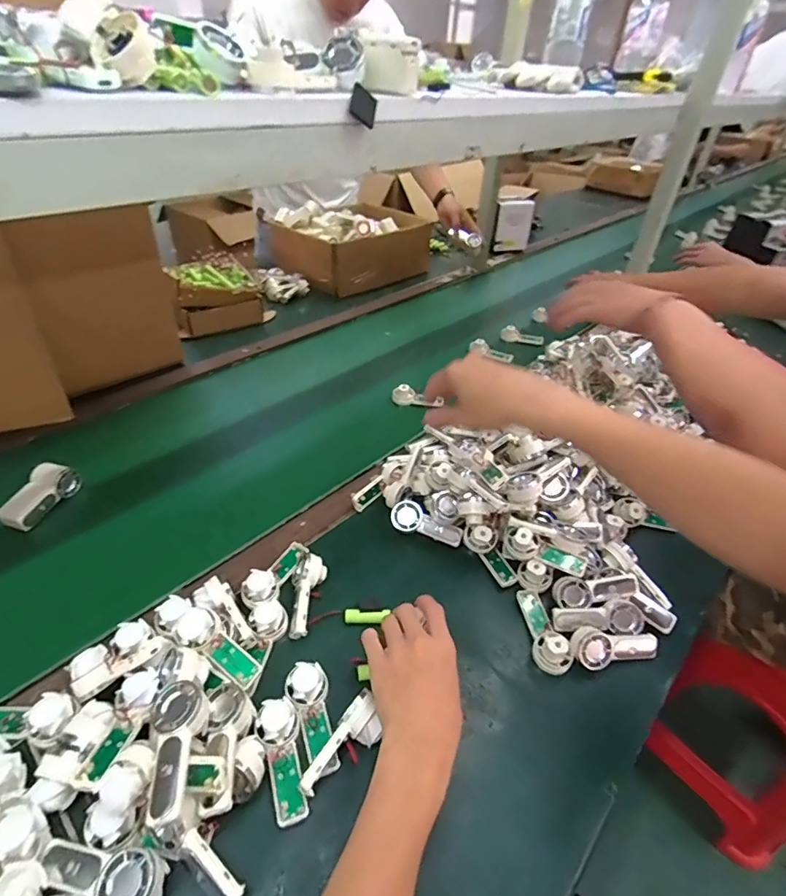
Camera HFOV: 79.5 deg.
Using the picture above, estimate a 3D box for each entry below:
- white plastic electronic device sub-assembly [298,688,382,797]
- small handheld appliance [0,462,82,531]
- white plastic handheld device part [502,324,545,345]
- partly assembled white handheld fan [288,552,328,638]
[{"bbox_3d":[-0.044,0.259,0.408,0.034,0.029,0.086,33,48,29],"label":"white plastic electronic device sub-assembly"},{"bbox_3d":[-0.458,0.059,0.613,0.050,0.028,0.096,9,41,6],"label":"small handheld appliance"},{"bbox_3d":[0.290,-0.254,1.058,0.092,0.030,0.029,13,42,9],"label":"white plastic handheld device part"},{"bbox_3d":[-0.093,0.160,0.521,0.039,0.027,0.091,0,41,-6],"label":"partly assembled white handheld fan"}]

